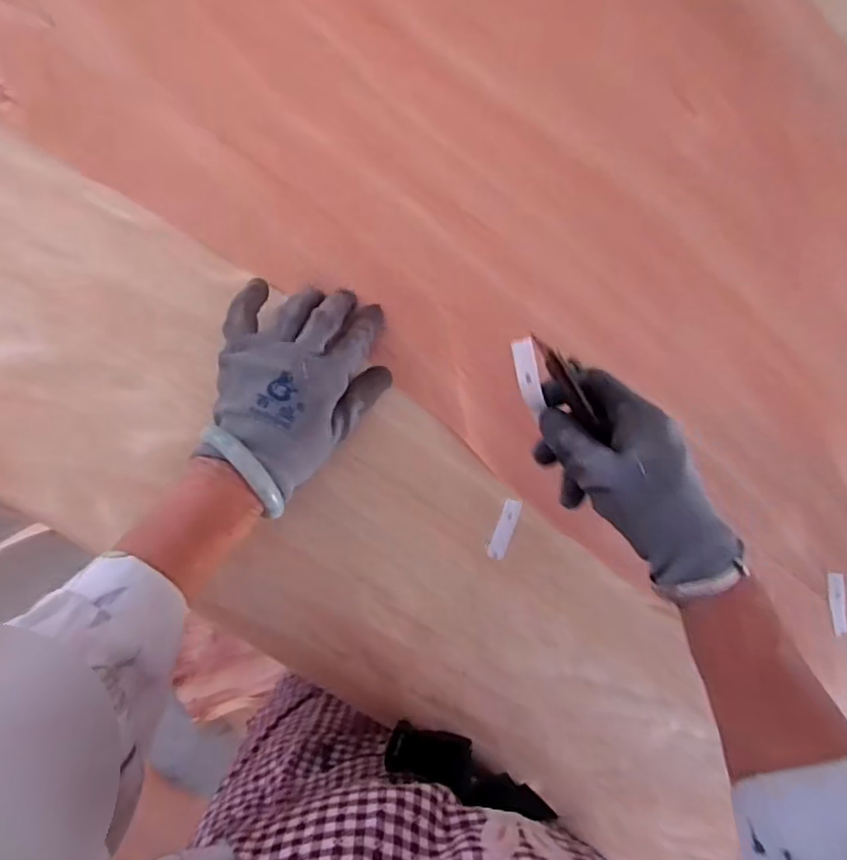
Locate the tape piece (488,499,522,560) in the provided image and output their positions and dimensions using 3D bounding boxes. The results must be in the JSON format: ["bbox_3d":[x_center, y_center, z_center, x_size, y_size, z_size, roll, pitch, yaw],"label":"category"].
[{"bbox_3d":[0.063,0.077,0.452,0.014,0.004,0.049,19,97,5],"label":"tape piece"}]

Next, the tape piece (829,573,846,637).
[{"bbox_3d":[0.343,0.145,0.486,0.013,0.004,0.051,-7,90,4],"label":"tape piece"}]

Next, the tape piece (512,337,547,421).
[{"bbox_3d":[0.066,-0.033,0.366,0.014,0.004,0.048,-8,102,25],"label":"tape piece"}]

